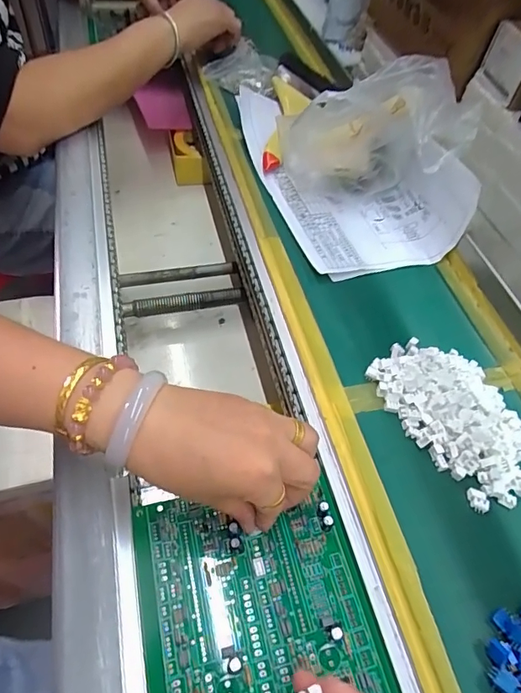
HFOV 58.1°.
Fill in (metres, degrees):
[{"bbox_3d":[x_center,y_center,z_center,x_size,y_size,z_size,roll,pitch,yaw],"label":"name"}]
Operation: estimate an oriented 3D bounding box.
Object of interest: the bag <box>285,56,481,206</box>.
[{"bbox_3d":[0.115,-0.206,0.470,0.180,0.134,0.075,8,54,3],"label":"bag"}]

